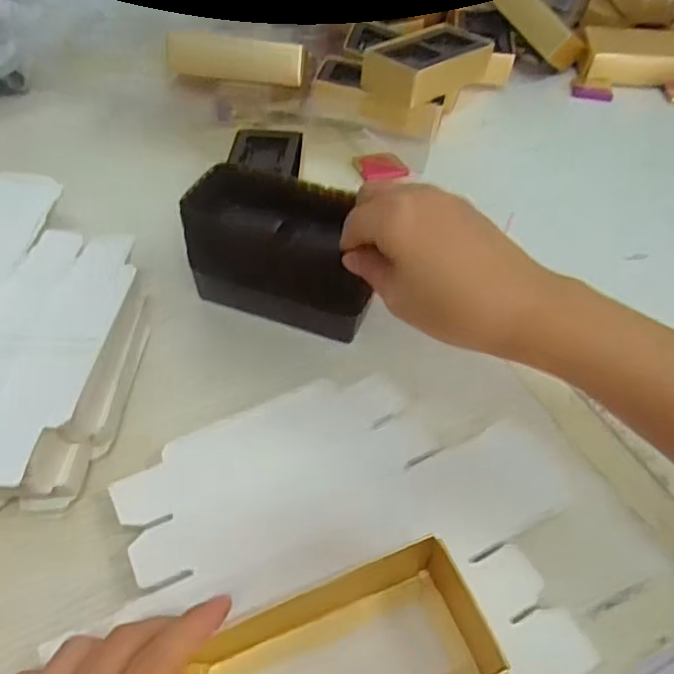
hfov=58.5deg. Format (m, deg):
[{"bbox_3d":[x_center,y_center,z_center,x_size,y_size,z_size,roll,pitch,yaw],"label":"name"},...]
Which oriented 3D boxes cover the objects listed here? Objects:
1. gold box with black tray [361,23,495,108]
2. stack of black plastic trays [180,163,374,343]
[{"bbox_3d":[0.080,-0.237,0.521,0.060,0.034,0.112,32,56,29],"label":"gold box with black tray"},{"bbox_3d":[-0.033,-0.054,0.376,0.110,0.071,0.054,12,49,9],"label":"stack of black plastic trays"}]

